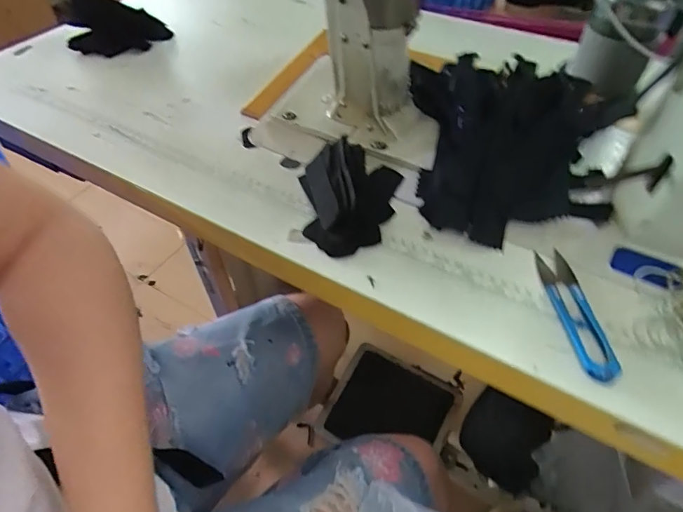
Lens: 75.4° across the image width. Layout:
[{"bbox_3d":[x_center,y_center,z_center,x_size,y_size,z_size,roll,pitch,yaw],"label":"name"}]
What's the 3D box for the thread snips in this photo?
[{"bbox_3d":[0.177,0.041,0.333,0.026,0.011,0.112,-3,50,-1],"label":"thread snips"}]

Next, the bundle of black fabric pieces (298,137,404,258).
[{"bbox_3d":[0.009,-0.061,0.404,0.089,0.040,0.126,-1,50,0],"label":"bundle of black fabric pieces"}]

